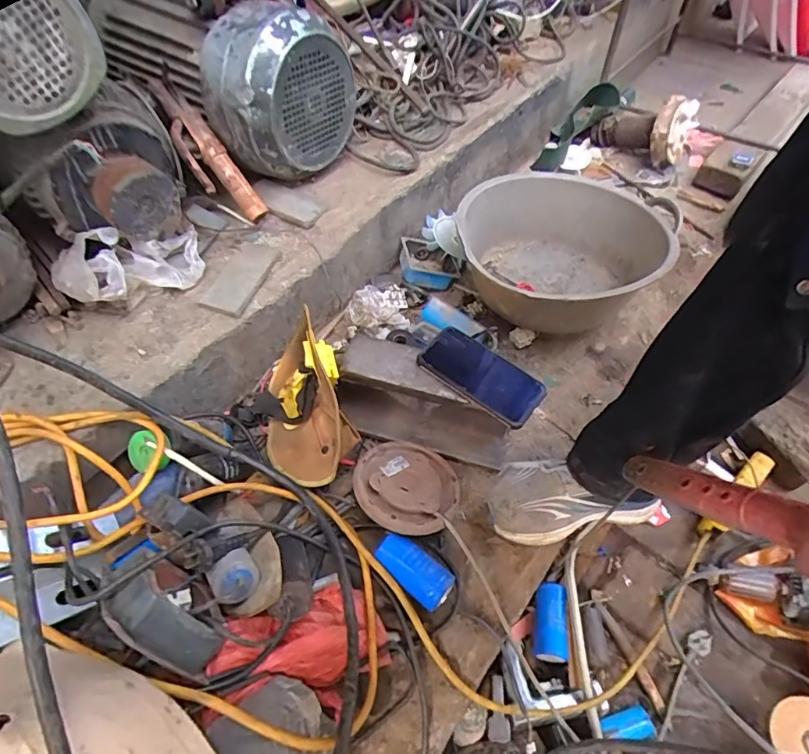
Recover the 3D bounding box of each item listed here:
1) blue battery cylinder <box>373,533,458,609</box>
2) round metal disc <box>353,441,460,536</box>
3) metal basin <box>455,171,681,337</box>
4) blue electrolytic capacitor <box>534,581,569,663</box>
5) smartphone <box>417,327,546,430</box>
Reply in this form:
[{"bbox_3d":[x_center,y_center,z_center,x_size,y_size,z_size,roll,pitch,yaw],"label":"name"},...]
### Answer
[{"bbox_3d":[0.011,0.246,0.629,0.097,0.054,0.047,30,59,22],"label":"blue battery cylinder"},{"bbox_3d":[0.004,0.144,0.679,0.136,0.013,0.142,10,40,-9],"label":"round metal disc"},{"bbox_3d":[0.306,-0.227,0.939,0.366,0.164,0.366,0,52,0],"label":"metal basin"},{"bbox_3d":[0.214,0.359,0.739,0.043,0.032,0.102,8,53,4],"label":"blue electrolytic capacitor"},{"bbox_3d":[0.103,-0.003,0.671,0.160,0.008,0.086,37,60,13],"label":"smartphone"}]

